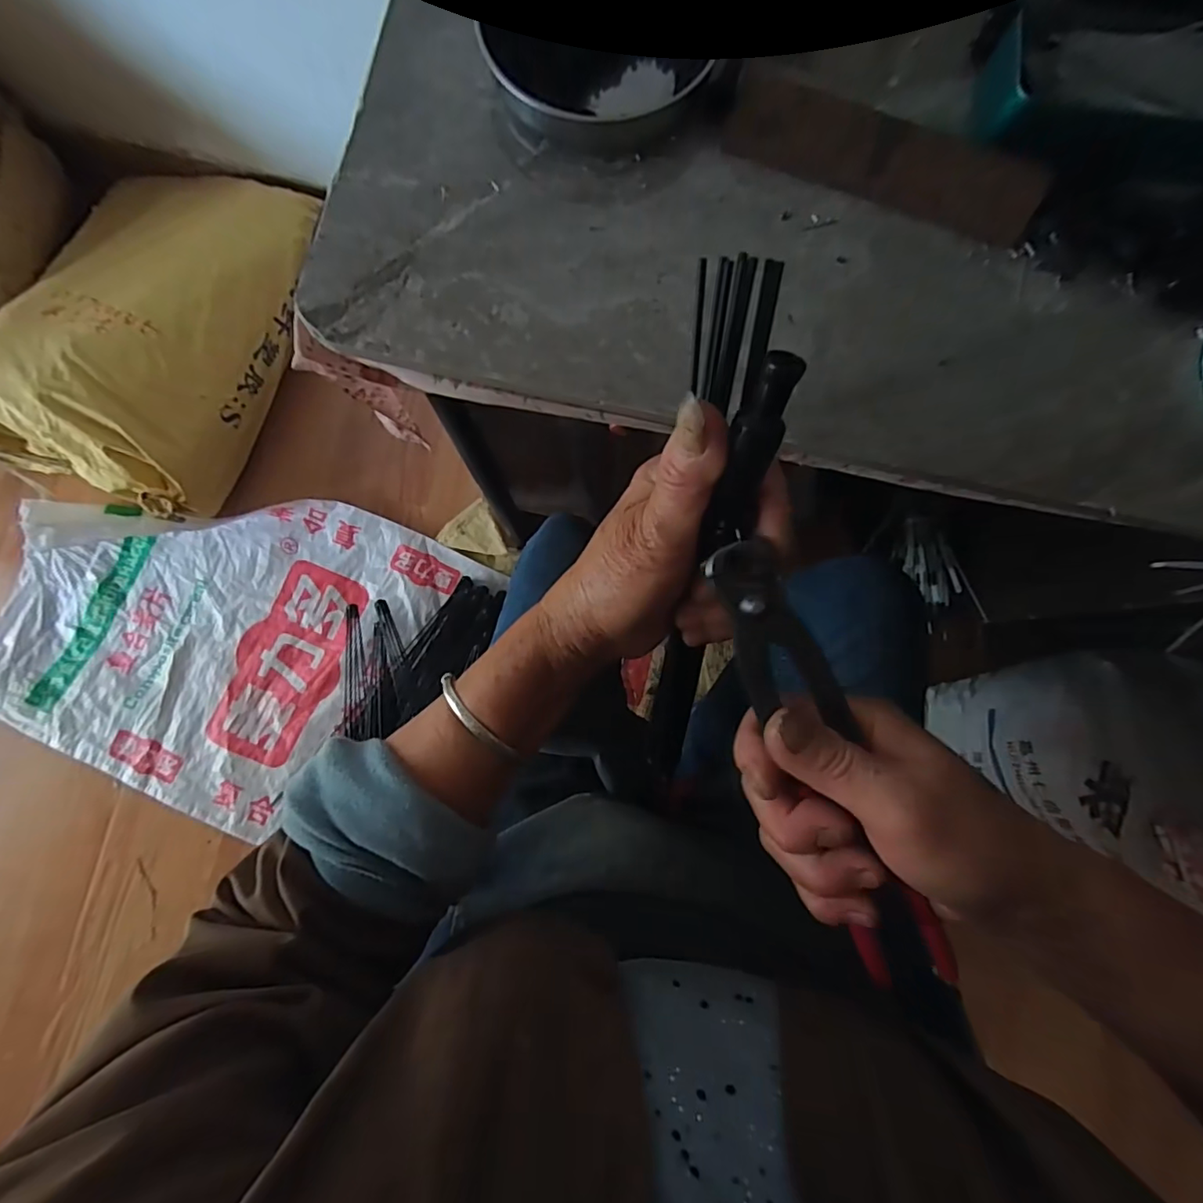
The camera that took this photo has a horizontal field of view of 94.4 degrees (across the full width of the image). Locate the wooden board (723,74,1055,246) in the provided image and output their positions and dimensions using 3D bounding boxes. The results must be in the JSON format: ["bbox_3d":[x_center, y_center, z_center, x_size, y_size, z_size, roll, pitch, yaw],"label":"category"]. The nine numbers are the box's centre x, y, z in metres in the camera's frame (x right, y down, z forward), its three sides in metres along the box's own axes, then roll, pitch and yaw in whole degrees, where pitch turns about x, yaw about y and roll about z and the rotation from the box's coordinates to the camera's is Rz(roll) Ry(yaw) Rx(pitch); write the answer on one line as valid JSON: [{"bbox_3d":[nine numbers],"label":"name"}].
[{"bbox_3d":[0.164,-0.257,0.321,0.182,0.026,0.034,20,83,1],"label":"wooden board"}]

